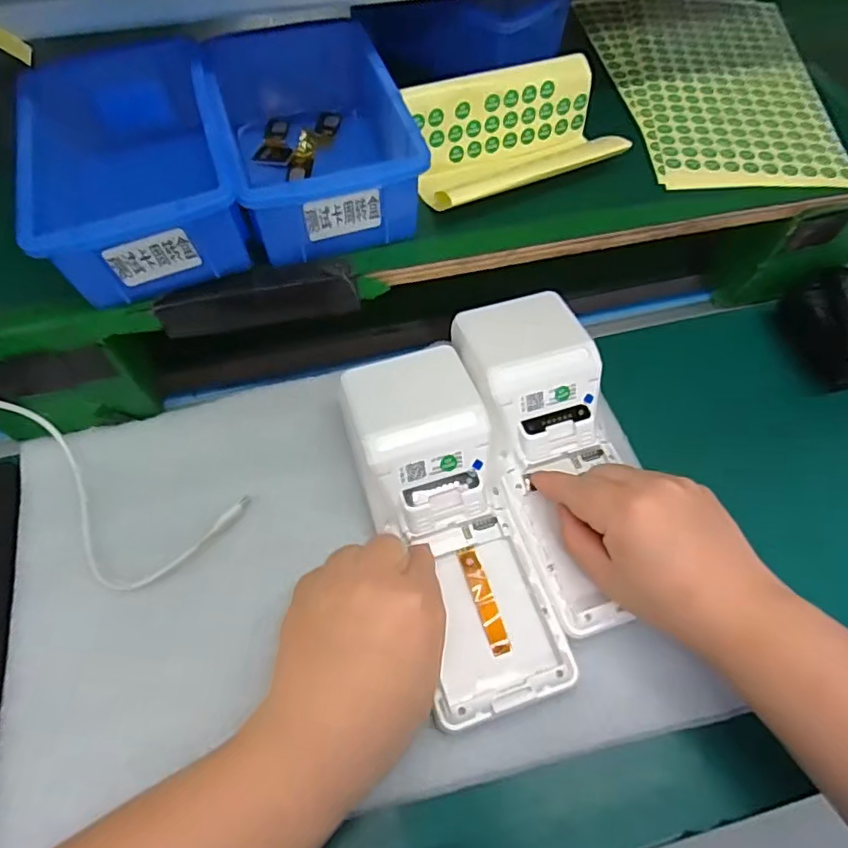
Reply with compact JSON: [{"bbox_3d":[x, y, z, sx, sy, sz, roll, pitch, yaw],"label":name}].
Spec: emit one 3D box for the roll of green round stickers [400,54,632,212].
[{"bbox_3d":[0.053,-0.171,0.343,0.123,0.041,0.063,-17,63,-10],"label":"roll of green round stickers"}]

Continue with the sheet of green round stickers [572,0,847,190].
[{"bbox_3d":[0.206,-0.250,0.419,0.149,0.004,0.237,-1,60,-2],"label":"sheet of green round stickers"}]

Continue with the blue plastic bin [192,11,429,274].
[{"bbox_3d":[-0.065,-0.161,0.333,0.099,0.056,0.144,-17,63,-11],"label":"blue plastic bin"}]

